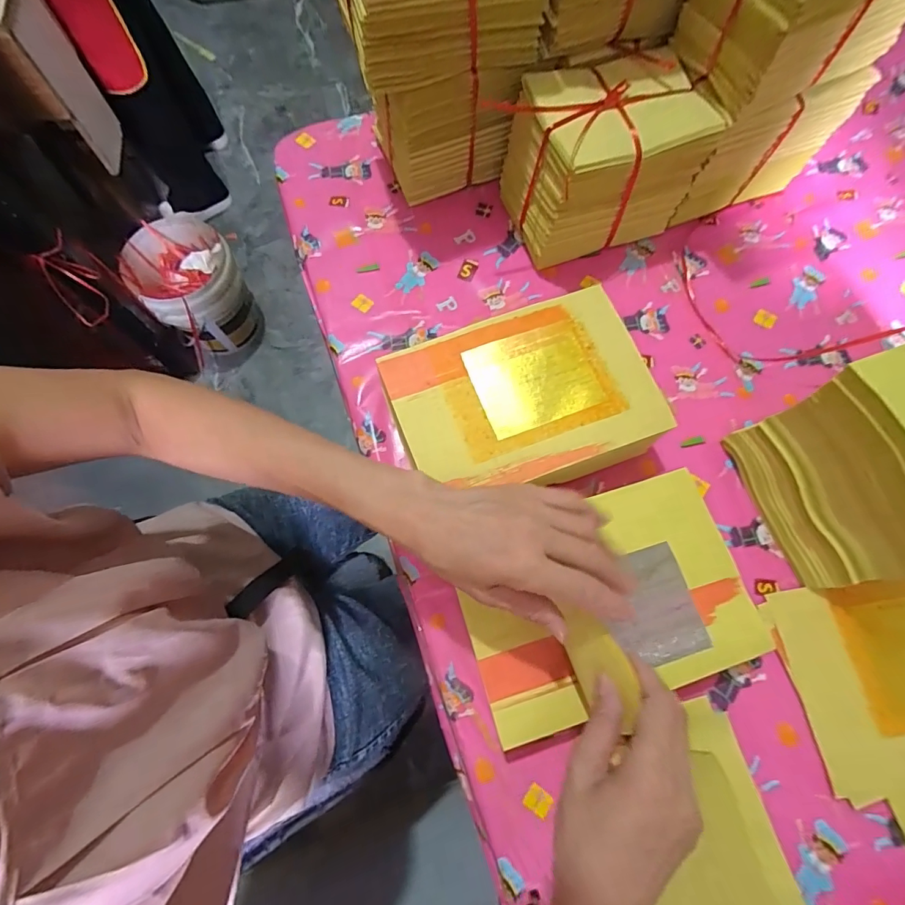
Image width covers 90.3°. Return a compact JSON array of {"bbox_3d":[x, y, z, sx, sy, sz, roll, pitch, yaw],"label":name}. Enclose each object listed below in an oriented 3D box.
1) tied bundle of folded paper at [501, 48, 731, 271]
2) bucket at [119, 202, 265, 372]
[{"bbox_3d":[0.157,-0.307,0.479,0.178,0.132,0.123,-21,75,-7],"label":"tied bundle of folded paper"},{"bbox_3d":[-0.675,-0.429,1.211,0.242,0.245,0.266,-34,77,-10],"label":"bucket"}]

